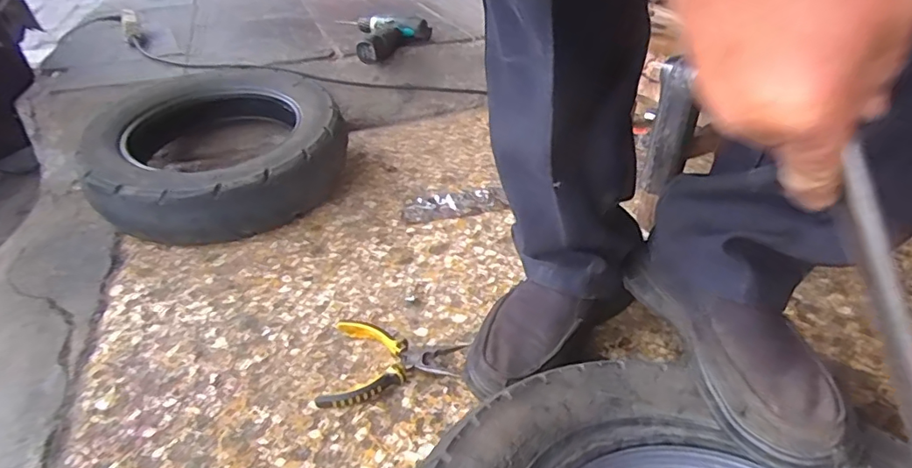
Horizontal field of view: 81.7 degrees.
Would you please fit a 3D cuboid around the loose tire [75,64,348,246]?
[{"bbox_3d":[-0.377,-0.149,0.891,0.357,0.144,0.422,-11,37,-8],"label":"loose tire"}]

